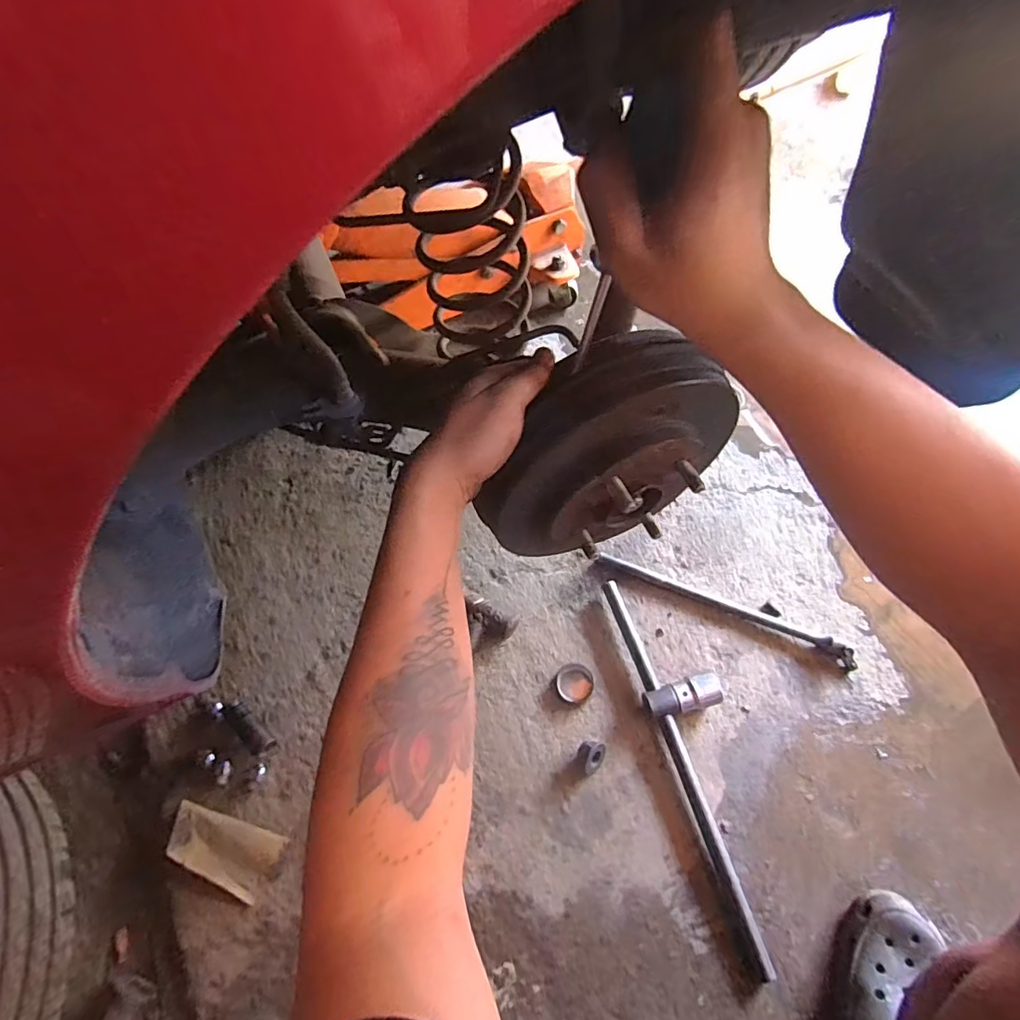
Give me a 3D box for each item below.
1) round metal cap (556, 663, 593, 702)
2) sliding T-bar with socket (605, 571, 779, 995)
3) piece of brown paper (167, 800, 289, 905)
[{"bbox_3d":[0.089,0.237,0.715,0.048,0.007,0.050,0,63,0],"label":"round metal cap"},{"bbox_3d":[0.245,0.293,0.662,0.104,0.043,0.460,-16,64,-8],"label":"sliding T-bar with socket"},{"bbox_3d":[-0.340,0.404,0.620,0.133,0.017,0.065,27,65,-3],"label":"piece of brown paper"}]

